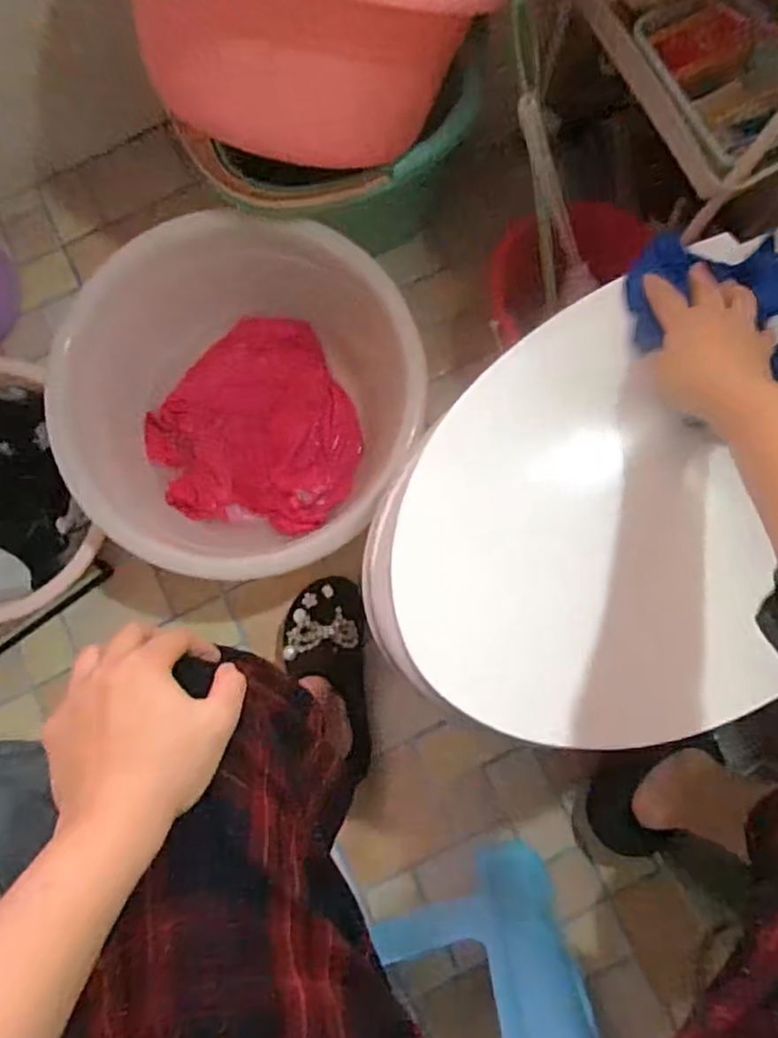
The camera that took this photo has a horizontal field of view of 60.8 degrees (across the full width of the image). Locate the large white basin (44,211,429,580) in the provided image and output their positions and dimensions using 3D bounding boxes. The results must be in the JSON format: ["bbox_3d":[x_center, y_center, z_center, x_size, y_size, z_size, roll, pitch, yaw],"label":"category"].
[{"bbox_3d":[-0.200,-0.156,0.889,0.430,0.179,0.431,0,82,1],"label":"large white basin"}]

